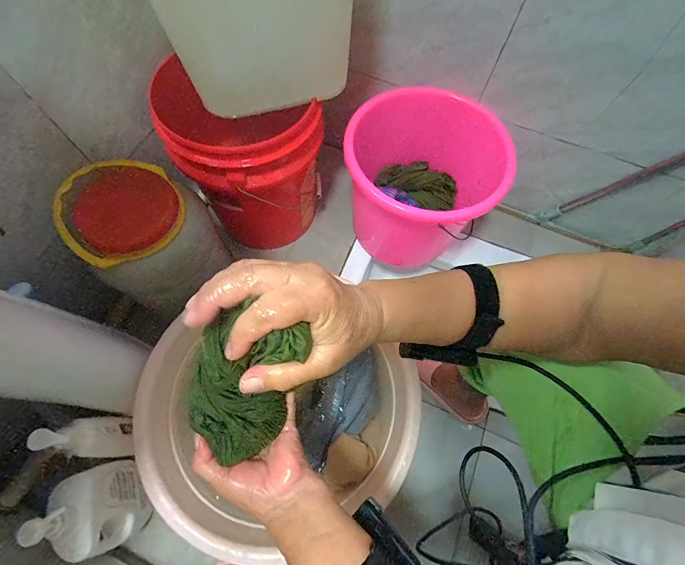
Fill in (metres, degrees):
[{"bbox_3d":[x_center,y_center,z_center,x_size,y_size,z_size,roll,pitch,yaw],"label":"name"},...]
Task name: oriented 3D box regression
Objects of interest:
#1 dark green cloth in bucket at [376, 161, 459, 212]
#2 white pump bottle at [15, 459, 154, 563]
[{"bbox_3d":[0.199,-0.260,0.901,0.210,0.080,0.087,27,69,8],"label":"dark green cloth in bucket"},{"bbox_3d":[-0.398,0.362,0.543,0.065,0.211,0.131,-26,71,-13],"label":"white pump bottle"}]

